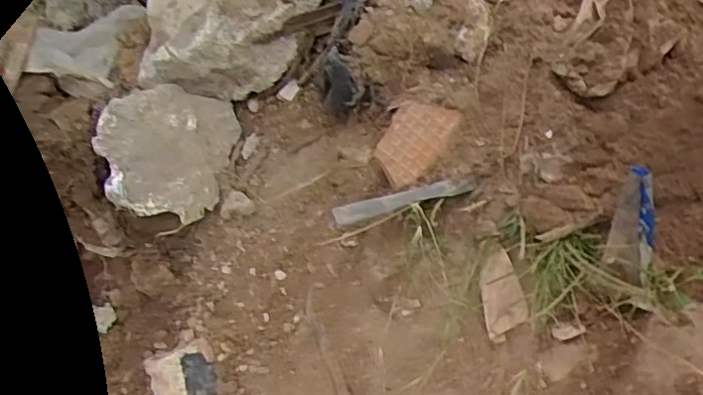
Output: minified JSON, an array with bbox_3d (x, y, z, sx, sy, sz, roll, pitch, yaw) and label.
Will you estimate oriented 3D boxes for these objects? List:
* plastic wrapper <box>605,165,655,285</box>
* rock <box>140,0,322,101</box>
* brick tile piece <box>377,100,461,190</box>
[{"bbox_3d":[0.219,0.020,0.478,0.024,0.086,0.039,5,7,2],"label":"plastic wrapper"},{"bbox_3d":[-0.122,-0.183,0.603,0.151,0.080,0.193,32,86,20],"label":"rock"},{"bbox_3d":[0.052,-0.049,0.527,0.048,0.077,0.004,33,7,-18],"label":"brick tile piece"}]

